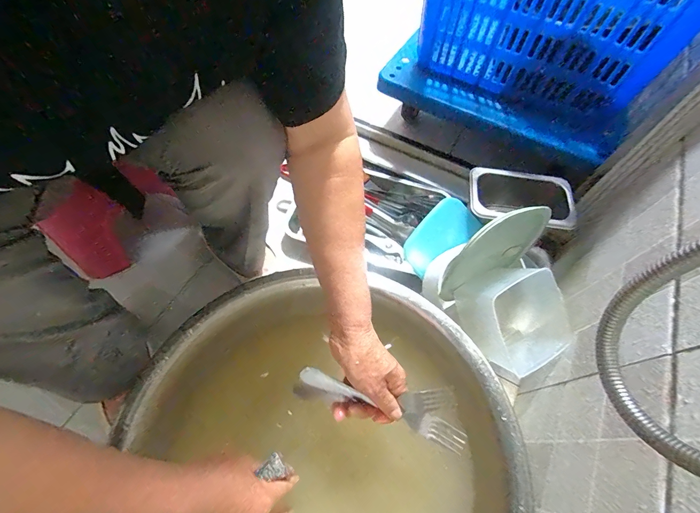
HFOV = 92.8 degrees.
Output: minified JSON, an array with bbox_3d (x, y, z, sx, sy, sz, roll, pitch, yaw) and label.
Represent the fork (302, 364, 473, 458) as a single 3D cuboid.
[{"bbox_3d":[0.034,0.174,0.389,0.199,0.024,0.025,22,62,7],"label":"fork"}]

